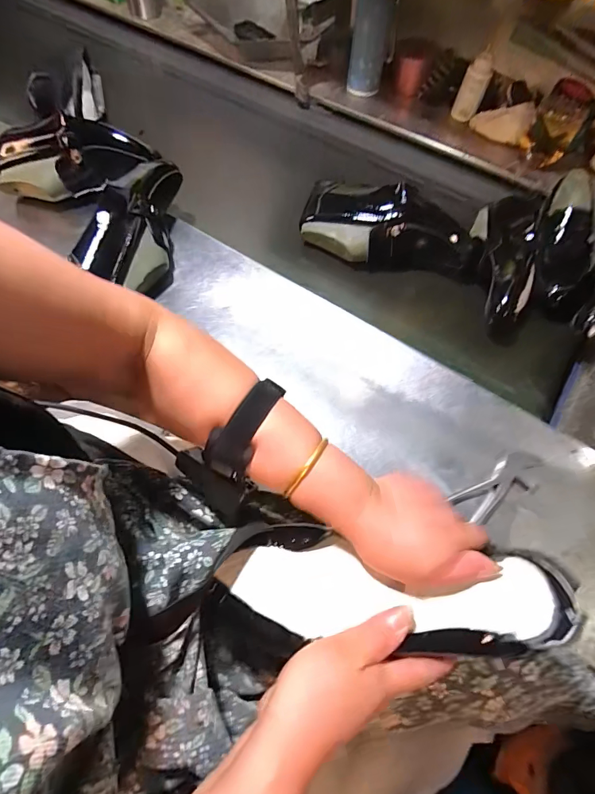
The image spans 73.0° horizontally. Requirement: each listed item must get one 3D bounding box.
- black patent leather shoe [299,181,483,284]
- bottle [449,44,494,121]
[{"bbox_3d":[0.154,-0.280,0.660,0.288,0.085,0.115,11,64,4],"label":"black patent leather shoe"},{"bbox_3d":[0.359,-0.633,0.824,0.052,0.107,0.043,24,66,10],"label":"bottle"}]

